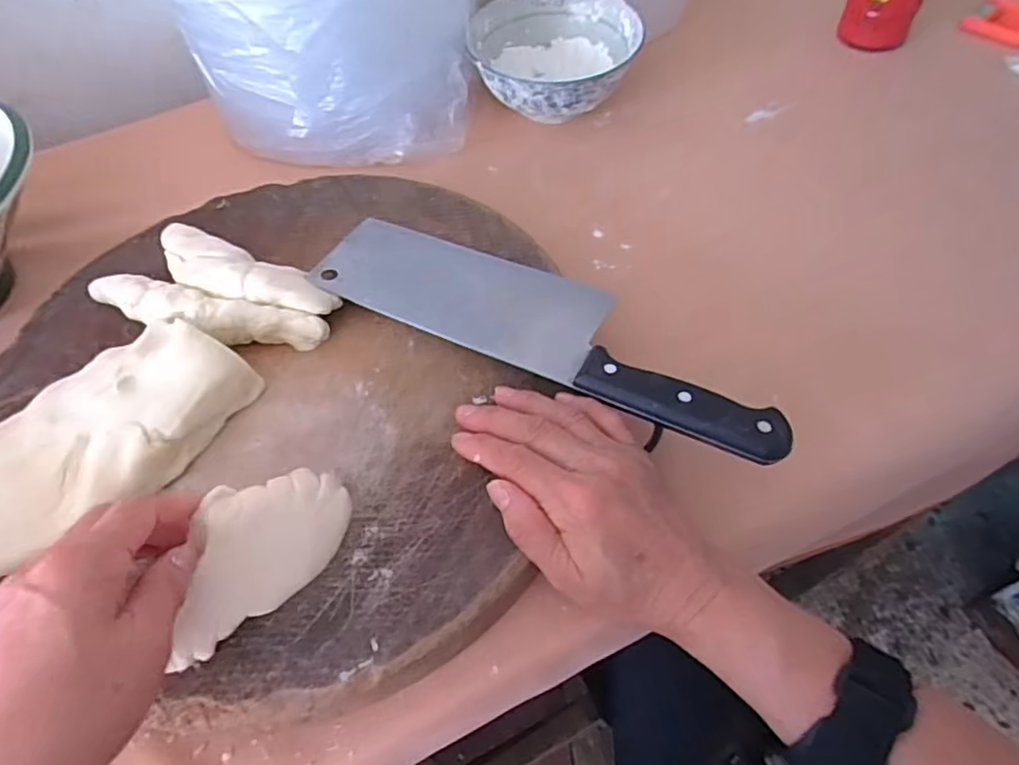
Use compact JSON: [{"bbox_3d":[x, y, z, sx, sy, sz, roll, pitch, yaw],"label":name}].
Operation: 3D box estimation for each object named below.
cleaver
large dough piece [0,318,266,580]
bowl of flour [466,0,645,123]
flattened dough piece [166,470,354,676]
[{"bbox_3d":[0.019,-0.038,0.374,0.288,0.016,0.078,21,59,18],"label":"cleaver"},{"bbox_3d":[-0.224,0.036,0.327,0.186,0.036,0.080,-36,60,-19],"label":"large dough piece"},{"bbox_3d":[0.039,-0.278,0.556,0.137,0.065,0.141,-2,55,3],"label":"bowl of flour"},{"bbox_3d":[-0.117,0.075,0.287,0.092,0.011,0.056,-35,93,-13],"label":"flattened dough piece"}]

